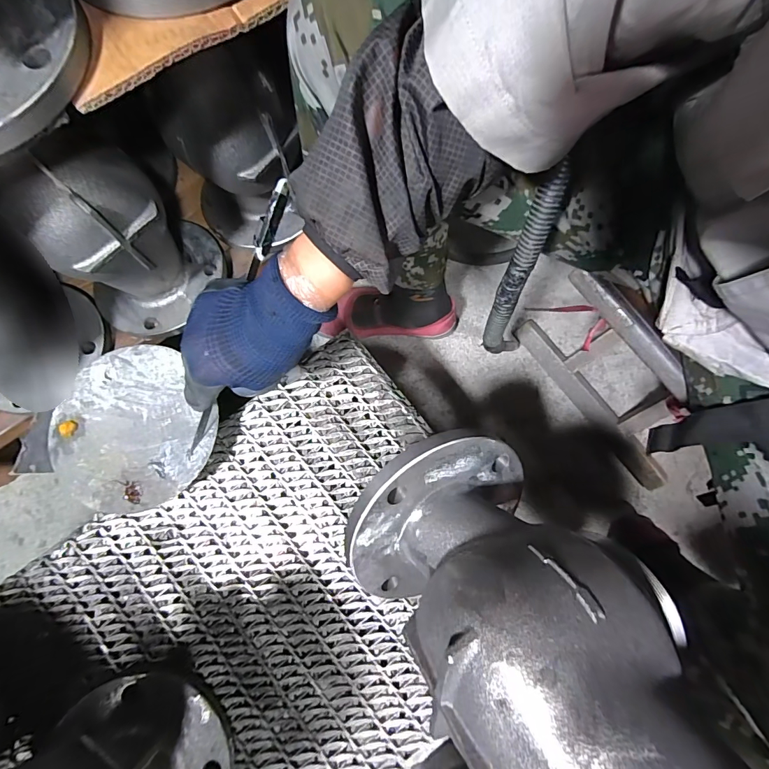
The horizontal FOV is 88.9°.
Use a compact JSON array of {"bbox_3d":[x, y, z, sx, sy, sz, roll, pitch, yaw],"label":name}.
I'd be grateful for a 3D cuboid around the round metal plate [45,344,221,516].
[{"bbox_3d":[-0.258,0.045,0.393,0.150,0.006,0.159,0,78,1],"label":"round metal plate"}]

